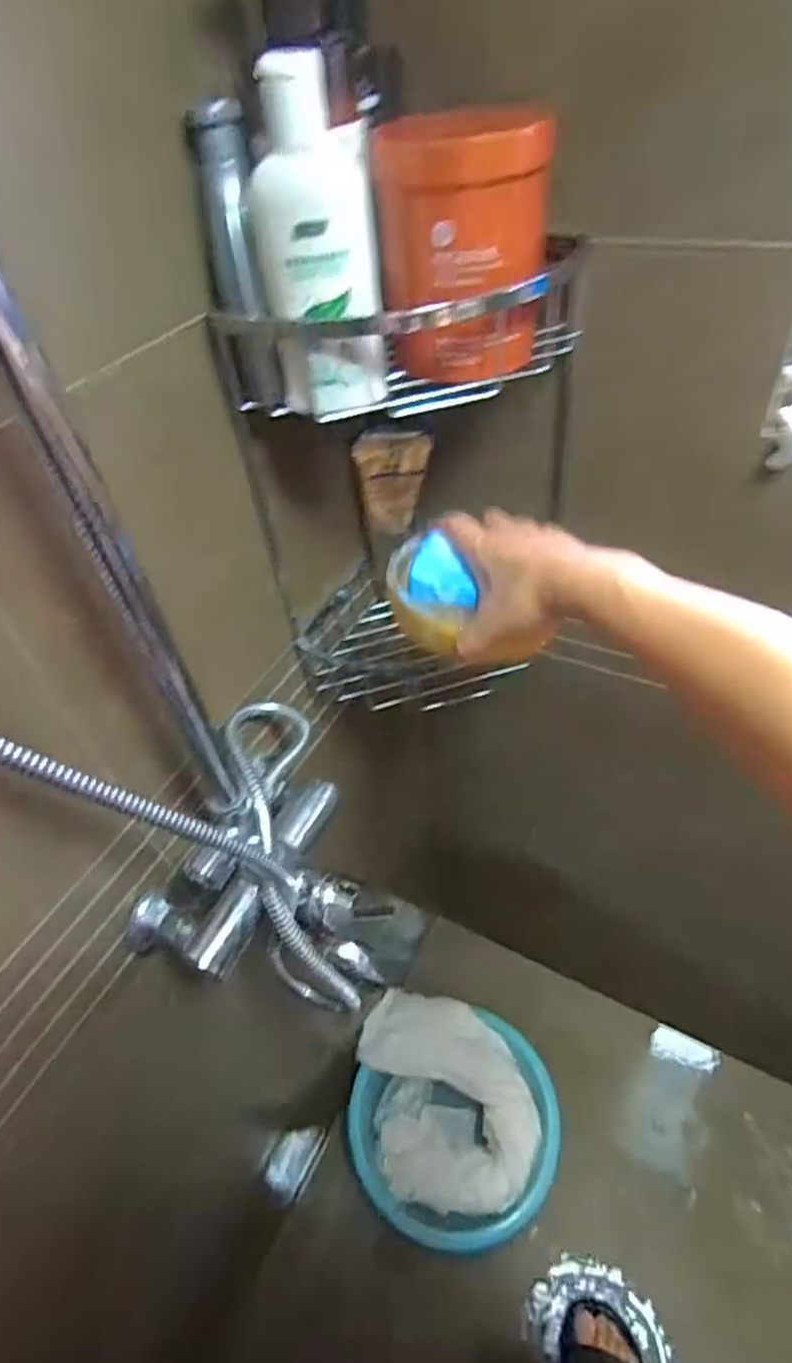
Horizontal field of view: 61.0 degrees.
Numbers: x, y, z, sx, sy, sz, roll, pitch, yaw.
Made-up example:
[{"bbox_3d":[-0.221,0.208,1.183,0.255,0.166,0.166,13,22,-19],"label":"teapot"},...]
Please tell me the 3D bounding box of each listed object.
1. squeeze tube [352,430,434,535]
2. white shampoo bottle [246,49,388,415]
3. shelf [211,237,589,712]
[{"bbox_3d":[0.001,-0.201,0.675,0.073,0.093,0.026,-8,45,-1],"label":"squeeze tube"},{"bbox_3d":[-0.047,-0.269,0.415,0.071,0.171,0.066,-5,45,2],"label":"white shampoo bottle"},{"bbox_3d":[0.022,-0.152,0.596,0.270,0.363,0.157,-7,45,0],"label":"shelf"}]

